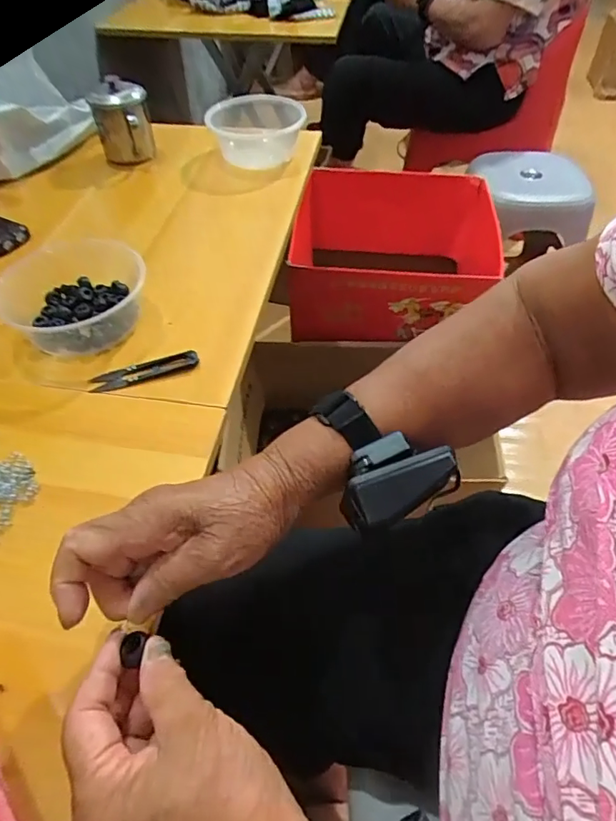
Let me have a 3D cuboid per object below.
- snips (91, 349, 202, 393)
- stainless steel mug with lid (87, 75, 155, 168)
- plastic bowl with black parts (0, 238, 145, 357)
[{"bbox_3d":[-0.155,-0.038,0.484,0.100,0.011,0.021,-14,51,-10],"label":"snips"},{"bbox_3d":[-0.272,-0.427,0.751,0.080,0.099,0.082,-14,51,-10],"label":"stainless steel mug with lid"},{"bbox_3d":[-0.249,-0.122,0.536,0.130,0.051,0.157,-19,52,-14],"label":"plastic bowl with black parts"}]

